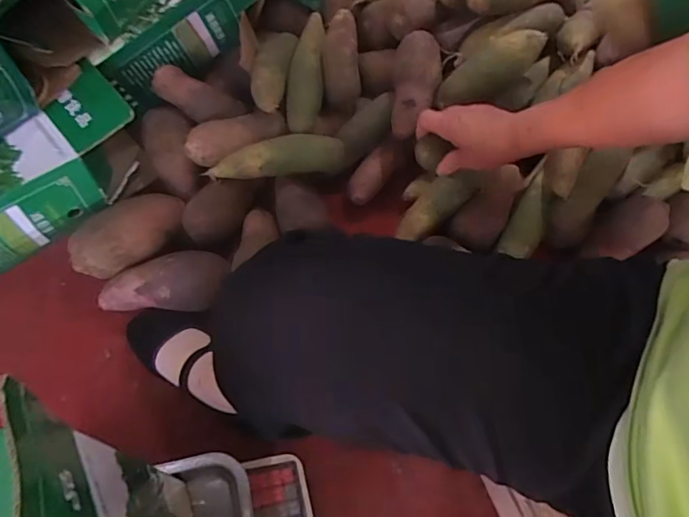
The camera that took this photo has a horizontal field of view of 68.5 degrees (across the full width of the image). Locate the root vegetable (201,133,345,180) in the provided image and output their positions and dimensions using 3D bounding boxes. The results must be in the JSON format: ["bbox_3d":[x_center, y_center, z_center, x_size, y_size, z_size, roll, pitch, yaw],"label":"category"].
[{"bbox_3d":[-0.099,-0.144,0.734,0.196,0.054,0.053,-5,64,-6],"label":"root vegetable"}]

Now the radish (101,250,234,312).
[{"bbox_3d":[-0.244,0.037,0.687,0.177,0.072,0.076,-5,64,-6],"label":"radish"}]

